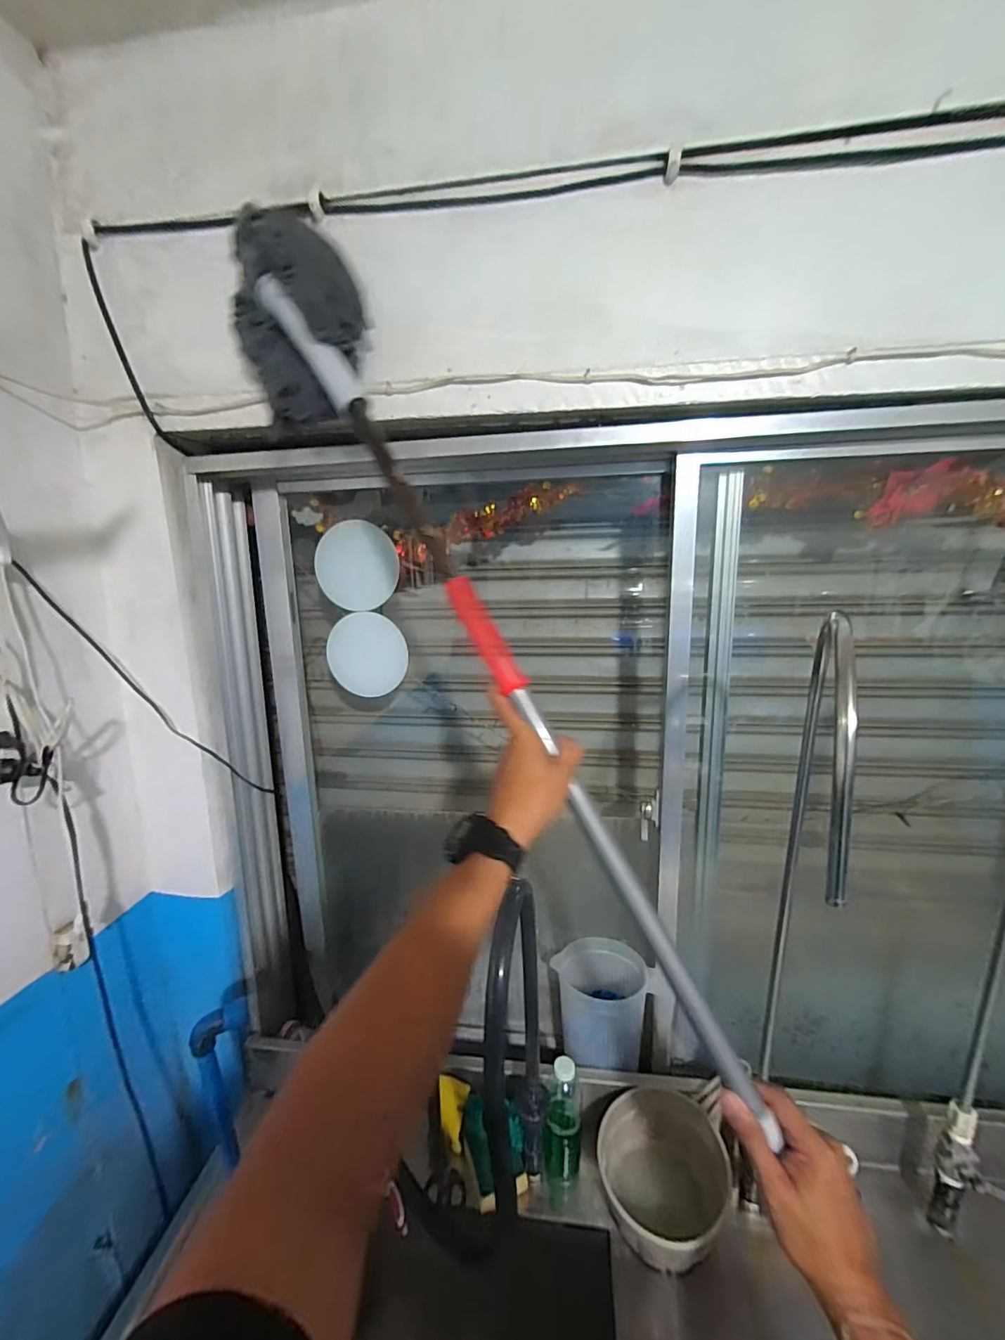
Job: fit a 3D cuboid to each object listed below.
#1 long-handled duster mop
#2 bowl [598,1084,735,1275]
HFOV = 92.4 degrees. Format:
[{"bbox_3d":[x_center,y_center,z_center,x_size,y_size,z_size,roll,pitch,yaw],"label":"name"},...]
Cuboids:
[{"bbox_3d":[-0.040,-0.052,0.527,0.166,1.048,0.095,-35,-9,32],"label":"long-handled duster mop"},{"bbox_3d":[0.223,0.701,0.672,0.171,0.116,0.159,4,12,25],"label":"bowl"}]

